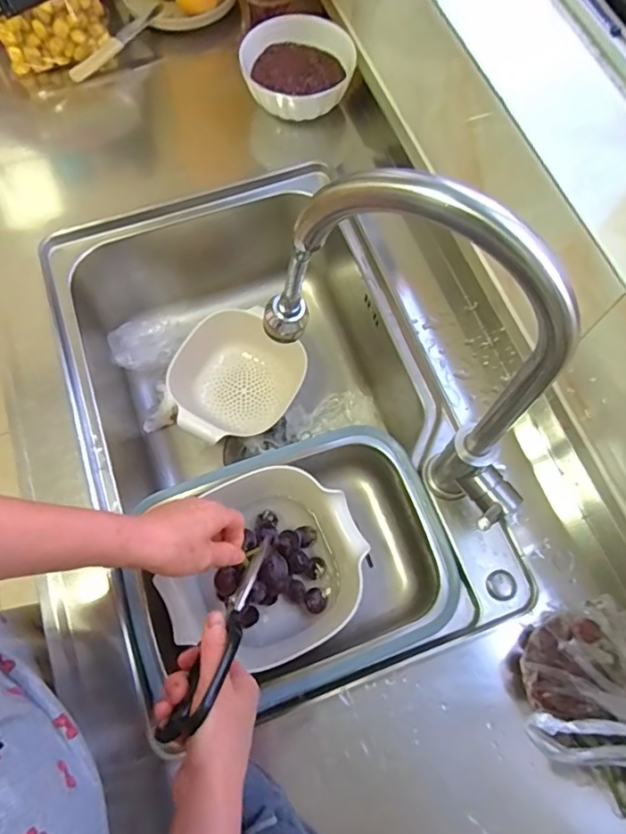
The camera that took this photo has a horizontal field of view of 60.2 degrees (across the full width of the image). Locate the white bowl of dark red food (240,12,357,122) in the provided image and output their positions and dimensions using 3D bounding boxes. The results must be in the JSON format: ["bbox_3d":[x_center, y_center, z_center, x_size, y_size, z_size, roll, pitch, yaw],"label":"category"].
[{"bbox_3d":[-0.021,-0.499,0.773,0.155,0.062,0.144,0,70,-1],"label":"white bowl of dark red food"}]

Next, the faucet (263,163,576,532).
[{"bbox_3d":[0.087,-0.038,0.457,0.287,0.365,0.083,42,75,13],"label":"faucet"}]

